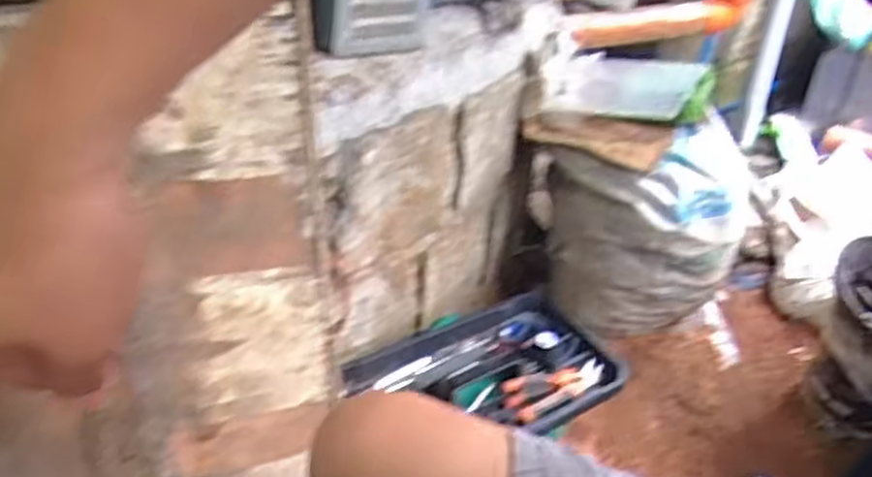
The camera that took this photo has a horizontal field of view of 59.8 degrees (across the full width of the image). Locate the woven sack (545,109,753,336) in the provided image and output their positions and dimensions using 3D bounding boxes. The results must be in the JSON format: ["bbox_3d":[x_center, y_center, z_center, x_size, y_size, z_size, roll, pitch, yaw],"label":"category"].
[{"bbox_3d":[0.373,-0.013,1.354,0.320,0.370,0.172,-4,35,-17],"label":"woven sack"}]

